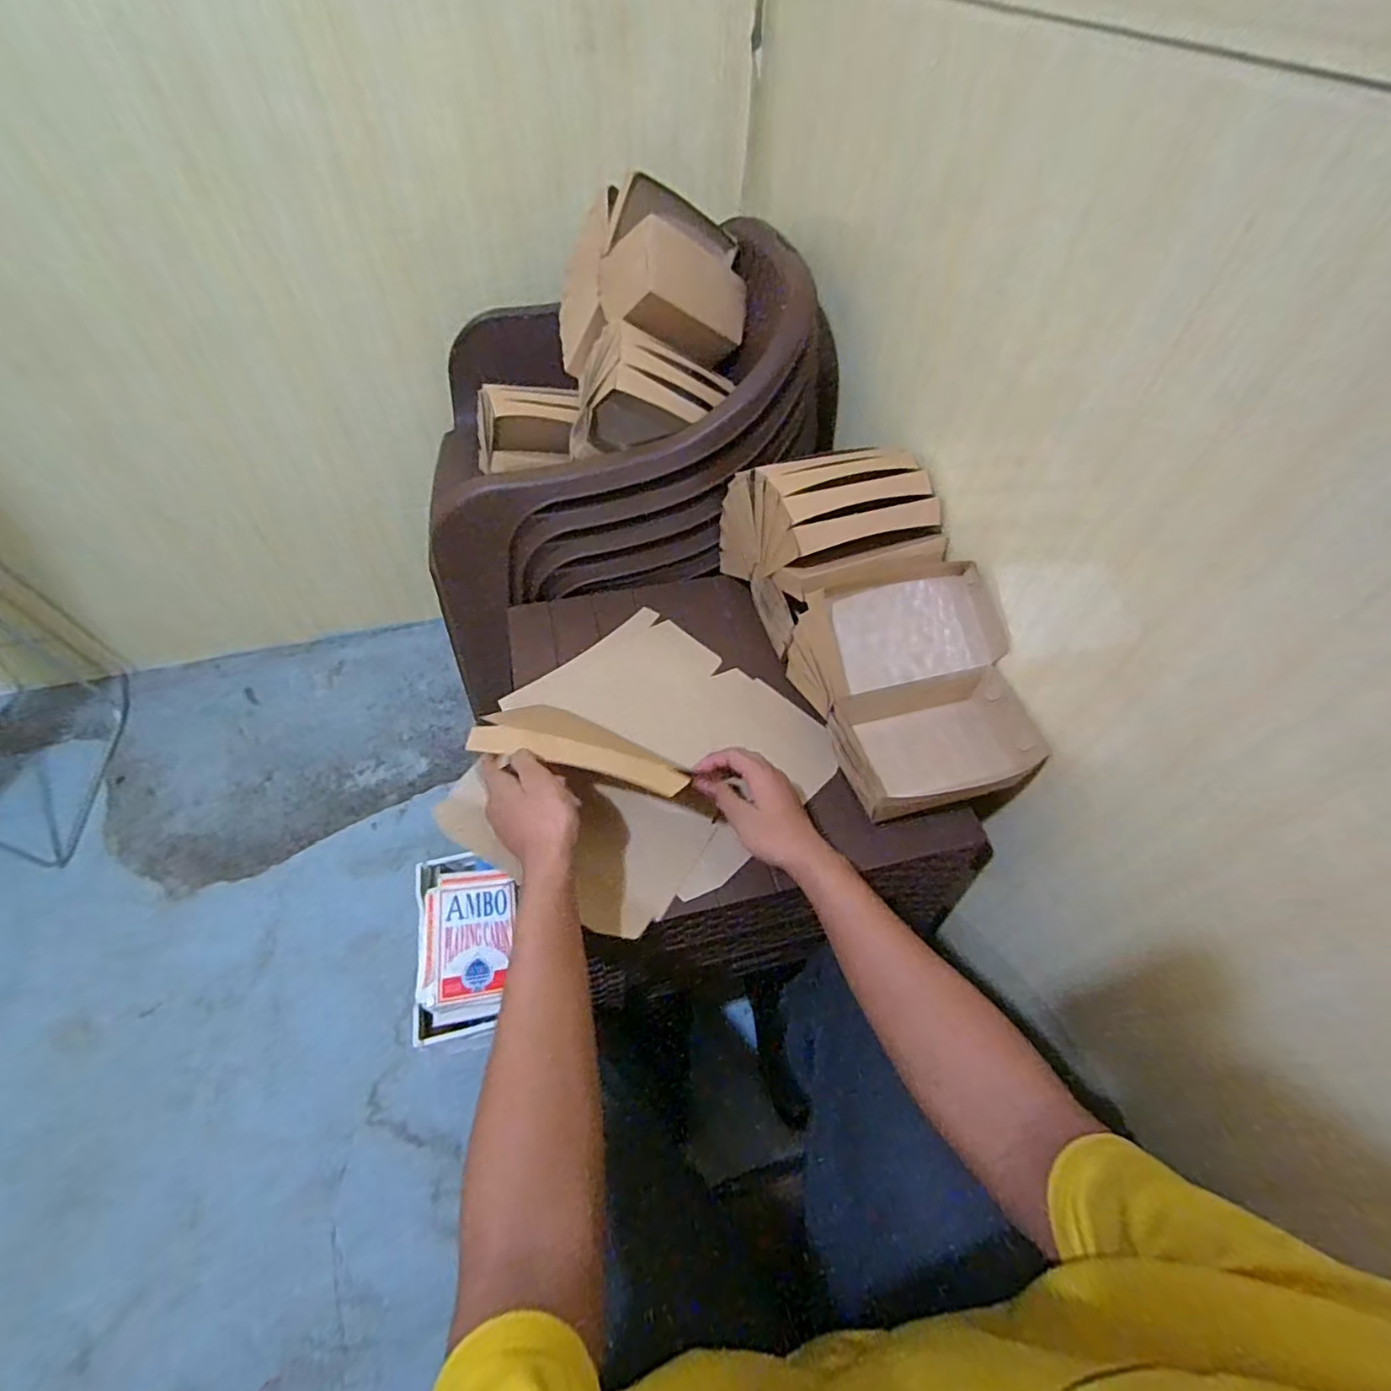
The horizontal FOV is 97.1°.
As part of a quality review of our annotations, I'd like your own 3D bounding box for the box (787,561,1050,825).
[{"bbox_3d":[0.225,-0.006,0.629,0.197,0.116,0.221,-12,54,-12],"label":"box"}]

